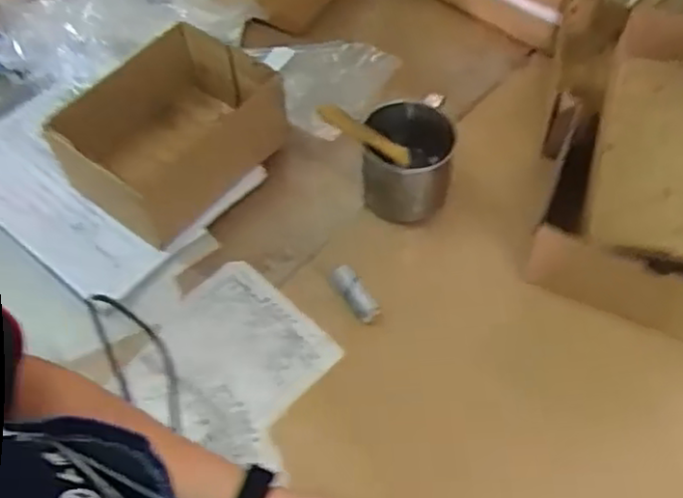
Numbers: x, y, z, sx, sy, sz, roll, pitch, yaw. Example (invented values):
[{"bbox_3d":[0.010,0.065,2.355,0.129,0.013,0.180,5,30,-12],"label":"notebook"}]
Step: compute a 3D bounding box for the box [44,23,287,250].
[{"bbox_3d":[-0.179,-0.122,0.719,0.162,0.099,0.200,34,64,22],"label":"box"}]

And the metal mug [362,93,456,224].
[{"bbox_3d":[0.067,-0.087,0.692,0.086,0.085,0.101,8,57,8],"label":"metal mug"}]

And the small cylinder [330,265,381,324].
[{"bbox_3d":[0.012,0.042,0.645,0.023,0.022,0.058,-34,81,-19],"label":"small cylinder"}]

